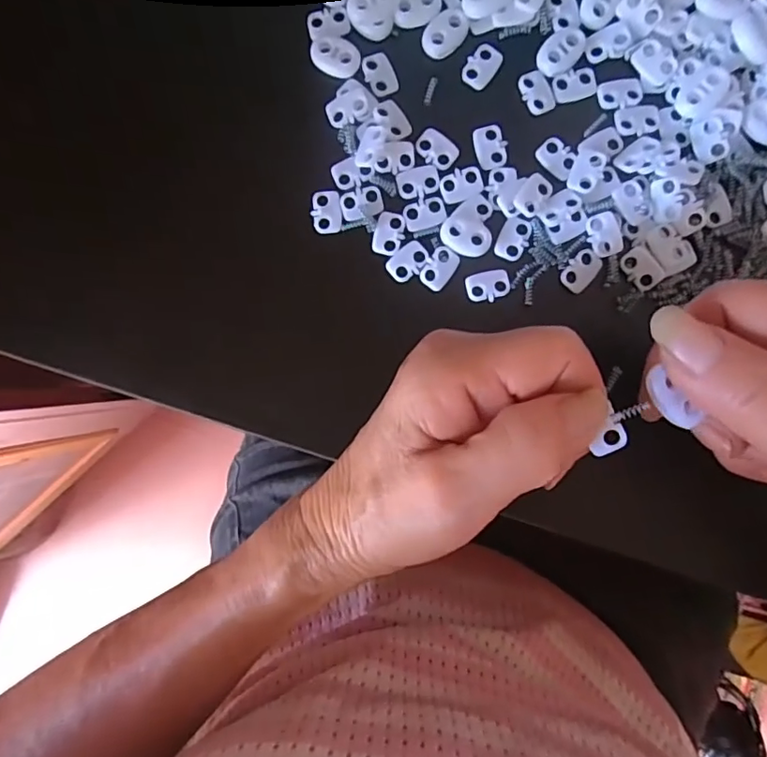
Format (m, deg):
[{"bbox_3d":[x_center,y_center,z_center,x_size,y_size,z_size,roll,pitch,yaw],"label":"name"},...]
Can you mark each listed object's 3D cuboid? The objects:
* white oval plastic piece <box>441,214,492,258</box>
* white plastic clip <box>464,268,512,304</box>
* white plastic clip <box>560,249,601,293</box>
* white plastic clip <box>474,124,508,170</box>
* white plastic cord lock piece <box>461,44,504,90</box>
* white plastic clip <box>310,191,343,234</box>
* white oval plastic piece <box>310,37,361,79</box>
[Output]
[{"bbox_3d":[0.036,-0.062,0.240,0.022,0.004,0.016,18,91,2],"label":"white oval plastic piece"},{"bbox_3d":[0.046,-0.041,0.240,0.019,0.004,0.014,-11,90,2],"label":"white plastic clip"},{"bbox_3d":[0.086,-0.047,0.239,0.012,0.004,0.018,38,91,2],"label":"white plastic clip"},{"bbox_3d":[0.047,-0.102,0.241,0.014,0.004,0.019,-17,90,2],"label":"white plastic clip"},{"bbox_3d":[0.044,-0.139,0.242,0.013,0.004,0.019,35,91,2],"label":"white plastic cord lock piece"},{"bbox_3d":[-0.025,-0.074,0.243,0.013,0.004,0.019,-7,90,2],"label":"white plastic clip"},{"bbox_3d":[-0.021,-0.143,0.244,0.022,0.004,0.015,26,91,2],"label":"white oval plastic piece"}]

